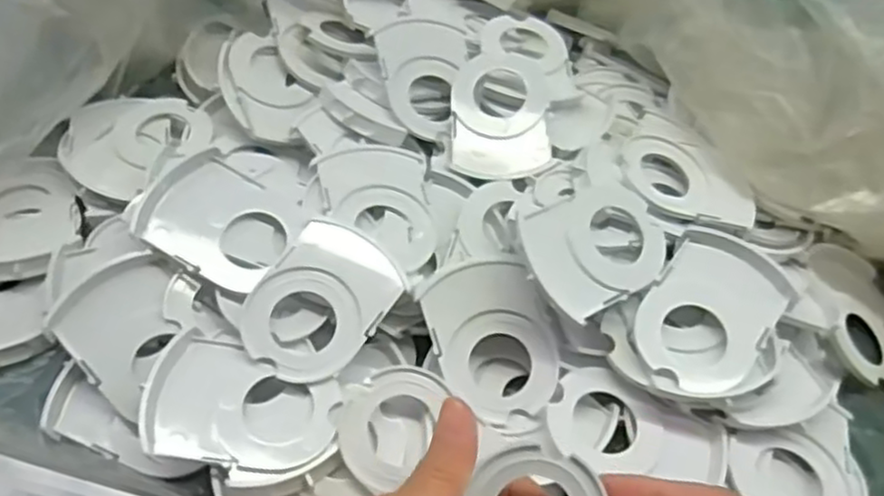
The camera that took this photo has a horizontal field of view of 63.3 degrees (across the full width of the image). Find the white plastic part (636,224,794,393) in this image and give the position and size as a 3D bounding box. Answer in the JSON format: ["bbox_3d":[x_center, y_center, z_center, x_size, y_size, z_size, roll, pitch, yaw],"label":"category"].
[{"bbox_3d":[0.125,0.029,0.333,0.054,0.014,0.080,31,55,17],"label":"white plastic part"}]

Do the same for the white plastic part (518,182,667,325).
[{"bbox_3d":[0.073,-0.002,0.338,0.075,0.006,0.054,-25,83,-27],"label":"white plastic part"}]

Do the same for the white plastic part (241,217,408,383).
[{"bbox_3d":[-0.054,0.025,0.326,0.055,0.005,0.072,31,67,2],"label":"white plastic part"}]

